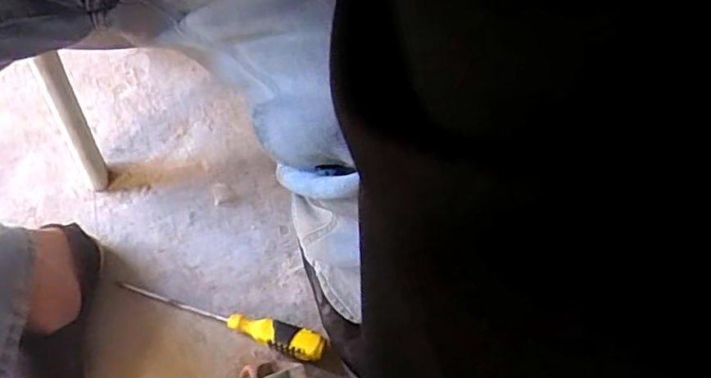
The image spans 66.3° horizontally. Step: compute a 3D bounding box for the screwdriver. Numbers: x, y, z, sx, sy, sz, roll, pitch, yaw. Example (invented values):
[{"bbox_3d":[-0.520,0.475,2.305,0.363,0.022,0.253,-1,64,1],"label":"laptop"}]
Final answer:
[{"bbox_3d":[-0.150,0.136,0.596,0.250,0.031,0.030,17,65,11],"label":"screwdriver"}]

